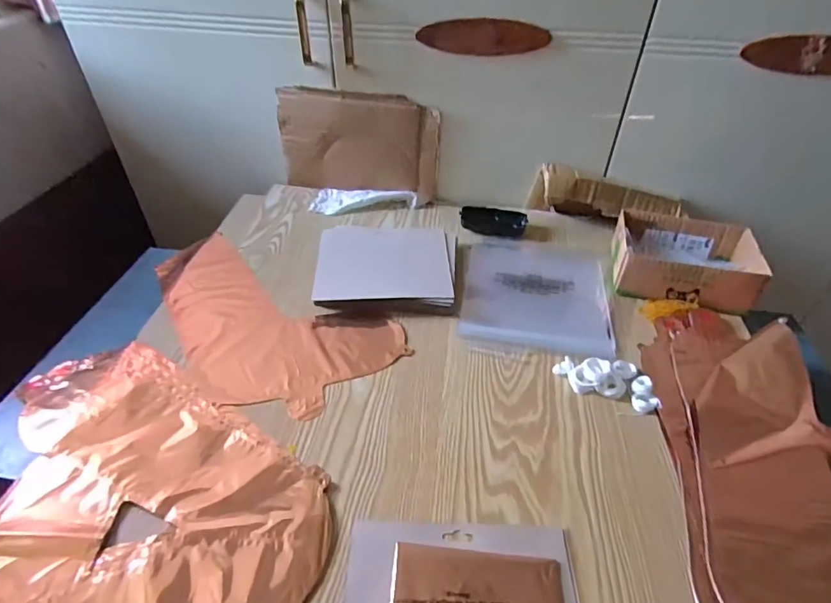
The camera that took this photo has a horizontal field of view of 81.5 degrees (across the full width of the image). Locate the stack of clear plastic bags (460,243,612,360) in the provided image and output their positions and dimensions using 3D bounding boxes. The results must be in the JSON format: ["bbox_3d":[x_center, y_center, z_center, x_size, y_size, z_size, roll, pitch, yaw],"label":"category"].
[{"bbox_3d":[0.171,-0.012,0.686,0.197,0.012,0.242,8,42,7],"label":"stack of clear plastic bags"}]

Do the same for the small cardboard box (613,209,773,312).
[{"bbox_3d":[0.385,-0.060,0.701,0.179,0.067,0.148,14,43,14],"label":"small cardboard box"}]

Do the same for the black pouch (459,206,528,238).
[{"bbox_3d":[0.133,-0.138,0.831,0.113,0.022,0.054,9,42,7],"label":"black pouch"}]

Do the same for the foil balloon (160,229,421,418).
[{"bbox_3d":[-0.234,0.026,0.654,0.414,0.027,0.202,27,47,25],"label":"foil balloon"}]

